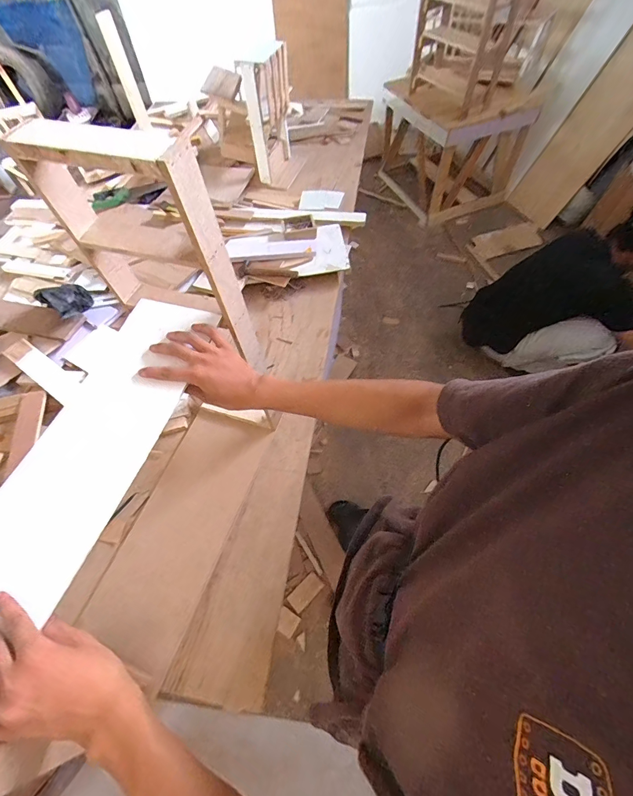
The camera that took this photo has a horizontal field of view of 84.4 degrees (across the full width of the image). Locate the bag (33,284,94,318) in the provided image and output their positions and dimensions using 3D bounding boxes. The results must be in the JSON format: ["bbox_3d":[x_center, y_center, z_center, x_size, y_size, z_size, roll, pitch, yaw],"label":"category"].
[{"bbox_3d":[-0.723,-0.286,1.019,0.077,0.080,0.147,2,20,5],"label":"bag"}]

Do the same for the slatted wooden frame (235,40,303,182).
[{"bbox_3d":[-0.180,-1.047,1.284,0.110,0.388,0.204,27,65,18],"label":"slatted wooden frame"}]

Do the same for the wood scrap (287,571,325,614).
[{"bbox_3d":[-0.041,0.736,1.324,0.135,0.023,0.068,-41,66,-18],"label":"wood scrap"}]

